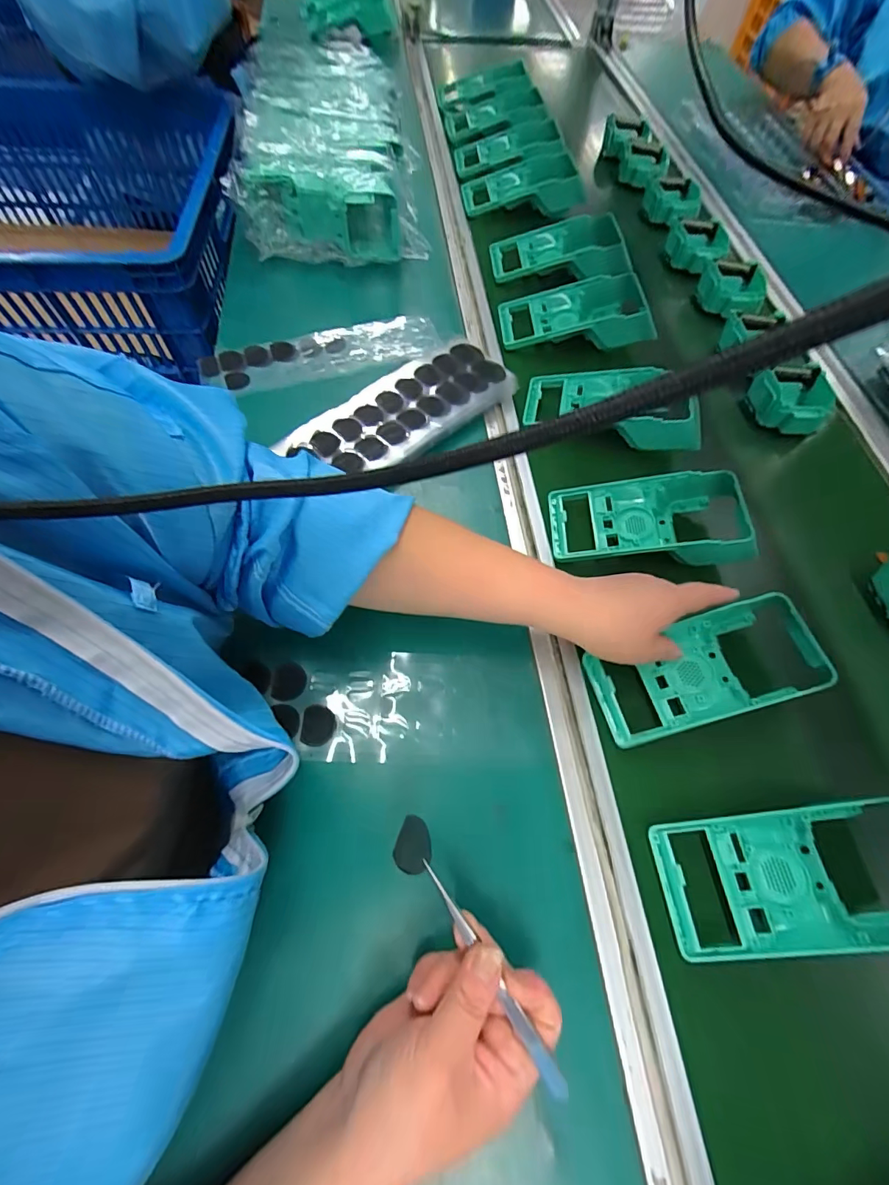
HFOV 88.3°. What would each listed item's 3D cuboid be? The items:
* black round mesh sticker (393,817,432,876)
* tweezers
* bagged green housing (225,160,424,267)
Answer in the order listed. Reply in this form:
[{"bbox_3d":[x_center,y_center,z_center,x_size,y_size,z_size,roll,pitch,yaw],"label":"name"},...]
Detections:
[{"bbox_3d":[-0.018,0.149,0.268,0.024,0.004,0.028,23,82,29],"label":"black round mesh sticker"},{"bbox_3d":[0.025,0.203,0.247,0.009,0.013,0.127,-30,79,-16],"label":"tweezers"},{"bbox_3d":[-0.156,-0.508,0.619,0.248,0.089,0.054,8,66,0],"label":"bagged green housing"}]

